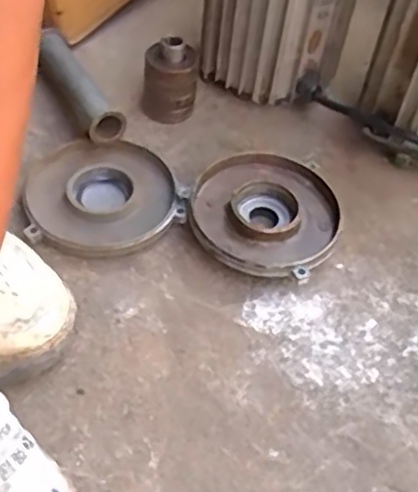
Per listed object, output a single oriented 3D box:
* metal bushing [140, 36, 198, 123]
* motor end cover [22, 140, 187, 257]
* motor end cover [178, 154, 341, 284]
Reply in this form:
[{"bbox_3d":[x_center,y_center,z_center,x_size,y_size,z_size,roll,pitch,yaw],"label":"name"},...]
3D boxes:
[{"bbox_3d":[-0.038,-0.160,0.648,0.051,0.073,0.041,3,52,-3],"label":"metal bushing"},{"bbox_3d":[-0.092,-0.043,0.583,0.128,0.023,0.120,-4,52,-8],"label":"motor end cover"},{"bbox_3d":[0.049,-0.023,0.575,0.126,0.031,0.131,-27,59,-23],"label":"motor end cover"}]

